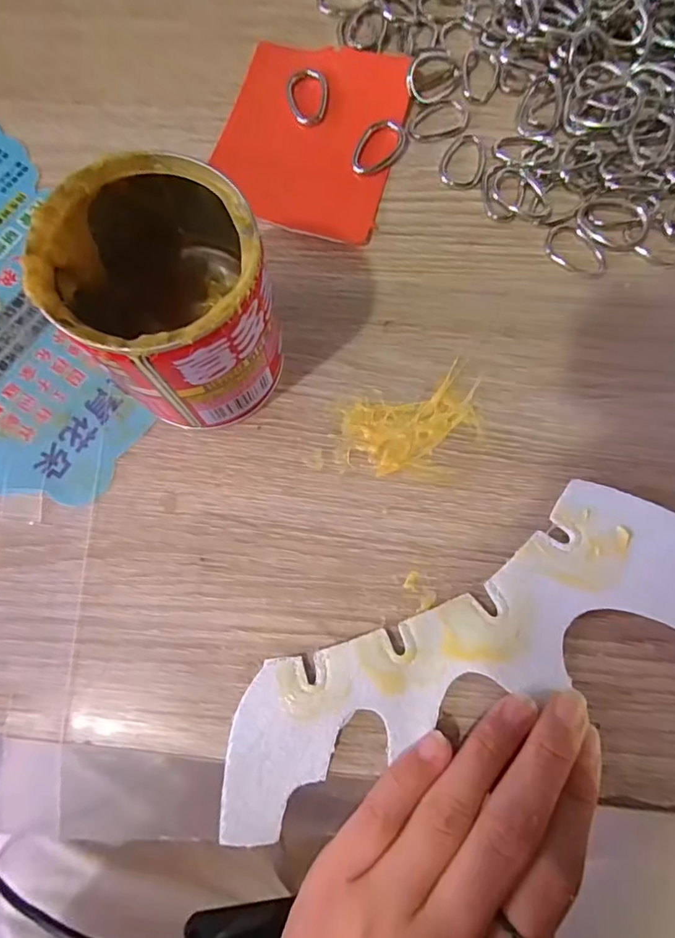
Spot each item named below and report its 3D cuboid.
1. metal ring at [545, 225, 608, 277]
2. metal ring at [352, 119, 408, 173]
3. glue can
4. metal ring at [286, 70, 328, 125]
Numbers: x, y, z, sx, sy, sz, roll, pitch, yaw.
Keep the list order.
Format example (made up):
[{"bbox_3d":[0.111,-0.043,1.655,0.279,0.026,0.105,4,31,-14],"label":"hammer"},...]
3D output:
[{"bbox_3d":[0.103,-0.094,0.213,0.019,0.004,0.029,-41,80,-7],"label":"metal ring"},{"bbox_3d":[0.018,-0.145,0.223,0.017,0.005,0.028,35,80,8],"label":"metal ring"},{"bbox_3d":[-0.055,-0.053,0.169,0.066,0.073,0.067,0,77,1],"label":"glue can"},{"bbox_3d":[-0.013,-0.172,0.228,0.019,0.005,0.026,-9,77,-1],"label":"metal ring"}]

